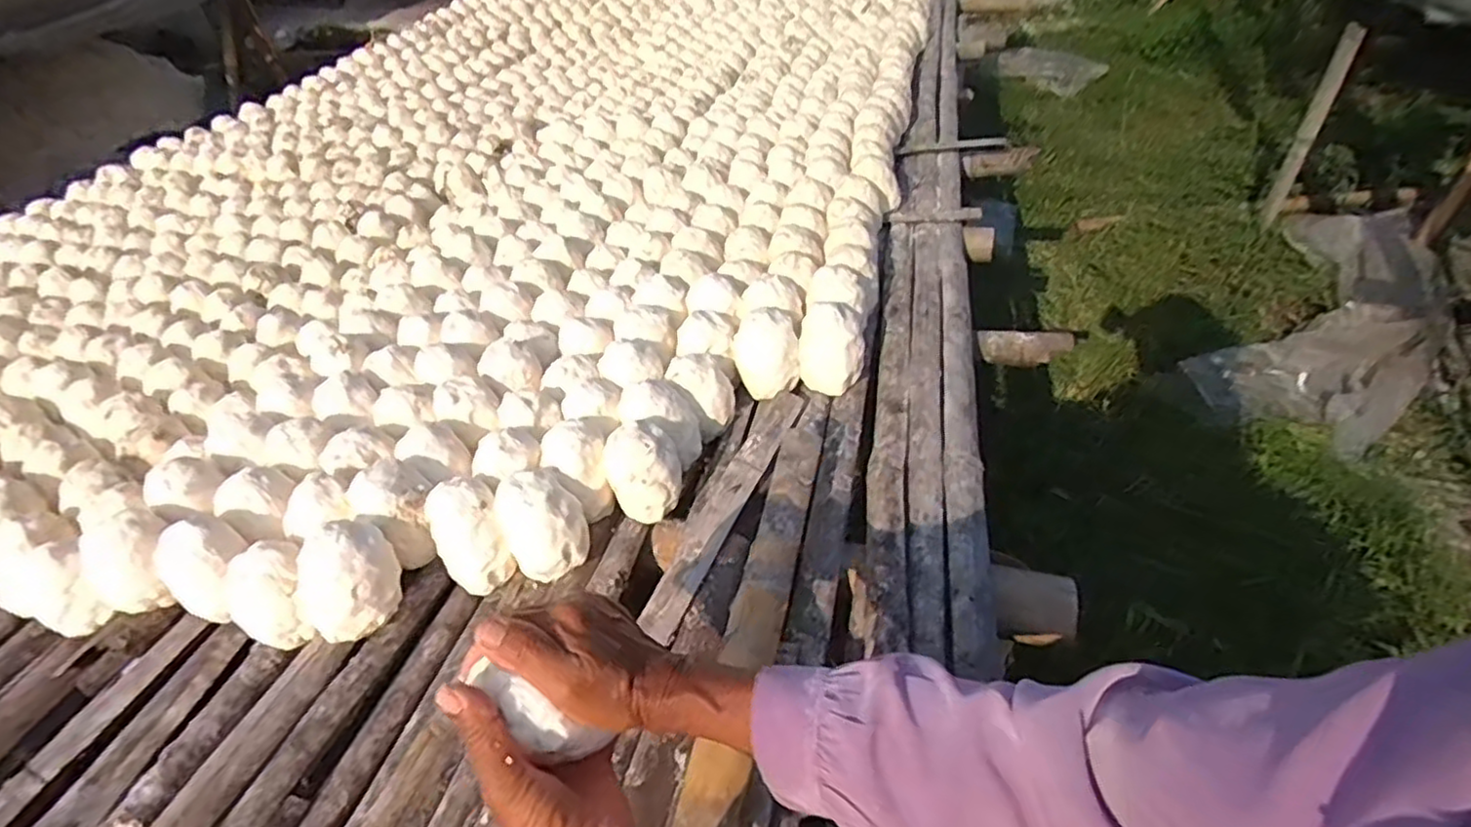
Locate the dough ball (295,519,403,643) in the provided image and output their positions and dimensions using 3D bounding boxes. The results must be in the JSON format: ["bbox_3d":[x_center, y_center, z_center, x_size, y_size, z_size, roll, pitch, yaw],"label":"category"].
[{"bbox_3d":[-0.378,0.164,0.673,0.078,0.100,0.092,31,53,34],"label":"dough ball"}]

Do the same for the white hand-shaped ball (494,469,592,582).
[{"bbox_3d":[-0.203,0.116,0.727,0.080,0.091,0.084,-3,41,3],"label":"white hand-shaped ball"}]

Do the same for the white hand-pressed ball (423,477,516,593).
[{"bbox_3d":[-0.276,0.128,0.720,0.073,0.094,0.084,-28,46,-23],"label":"white hand-pressed ball"}]

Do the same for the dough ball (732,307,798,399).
[{"bbox_3d":[0.037,-0.083,0.896,0.079,0.095,0.078,-3,41,3],"label":"dough ball"}]

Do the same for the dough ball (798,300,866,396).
[{"bbox_3d":[0.124,-0.089,0.888,0.081,0.093,0.089,-3,41,3],"label":"dough ball"}]

